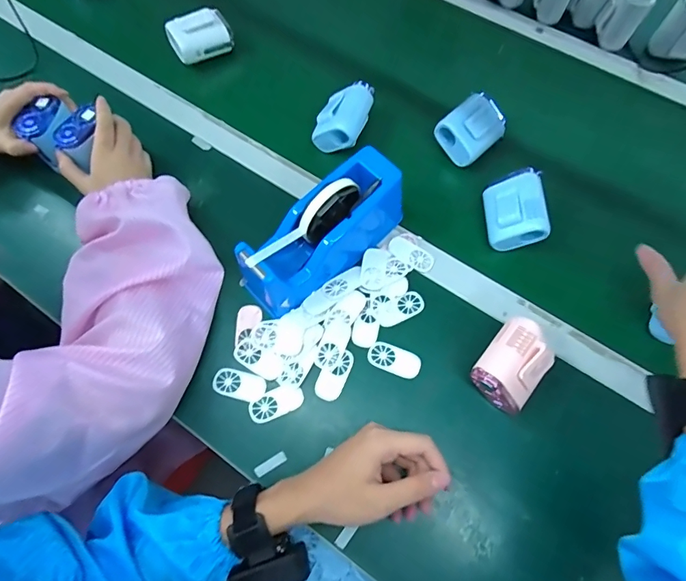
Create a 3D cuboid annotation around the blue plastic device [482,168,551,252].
[{"bbox_3d":[0.207,-0.097,0.503,0.069,0.039,0.082,-19,63,32],"label":"blue plastic device"}]

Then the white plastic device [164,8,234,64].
[{"bbox_3d":[-0.211,-0.375,0.616,0.086,0.048,0.051,-33,71,-10],"label":"white plastic device"}]

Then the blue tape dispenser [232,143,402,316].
[{"bbox_3d":[-0.022,-0.065,0.469,0.192,0.105,0.071,-38,72,-12],"label":"blue tape dispenser"}]

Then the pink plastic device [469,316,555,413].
[{"bbox_3d":[0.175,0.079,0.434,0.060,0.055,0.080,36,74,15],"label":"pink plastic device"}]

